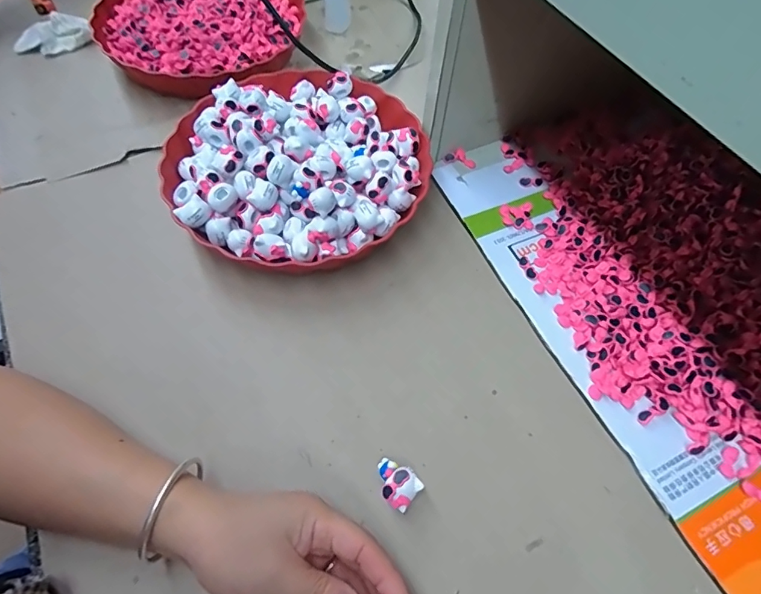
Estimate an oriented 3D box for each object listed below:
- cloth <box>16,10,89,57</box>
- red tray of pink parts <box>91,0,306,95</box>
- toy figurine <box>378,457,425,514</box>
[{"bbox_3d":[-0.417,-0.332,0.581,0.086,0.024,0.049,-34,67,-19],"label":"cloth"},{"bbox_3d":[-0.211,-0.338,0.557,0.249,0.046,0.243,24,63,11],"label":"red tray of pink parts"},{"bbox_3d":[0.010,0.131,0.322,0.034,0.018,0.025,38,66,18],"label":"toy figurine"}]

